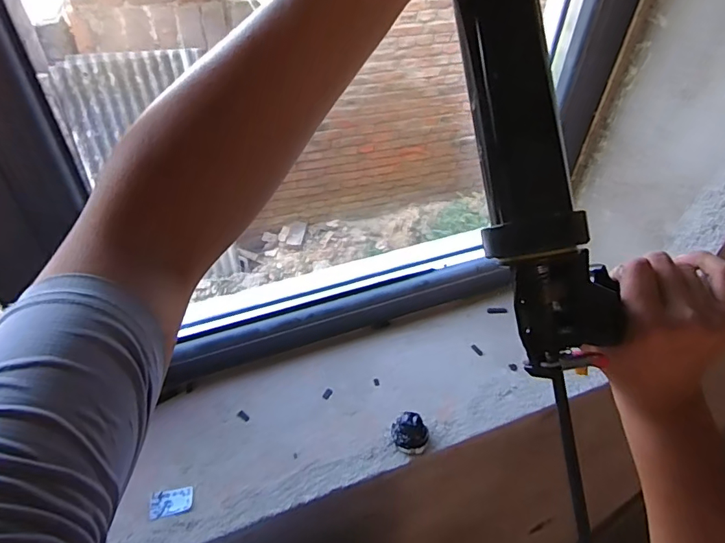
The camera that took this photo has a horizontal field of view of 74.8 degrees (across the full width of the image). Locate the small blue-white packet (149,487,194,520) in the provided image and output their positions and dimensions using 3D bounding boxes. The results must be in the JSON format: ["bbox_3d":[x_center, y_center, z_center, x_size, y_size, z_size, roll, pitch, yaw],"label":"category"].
[{"bbox_3d":[-0.236,0.285,0.586,0.048,0.004,0.032,-8,45,-10],"label":"small blue-white packet"}]

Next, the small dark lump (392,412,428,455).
[{"bbox_3d":[0.064,0.216,0.634,0.048,0.035,0.040,14,46,12],"label":"small dark lump"}]

